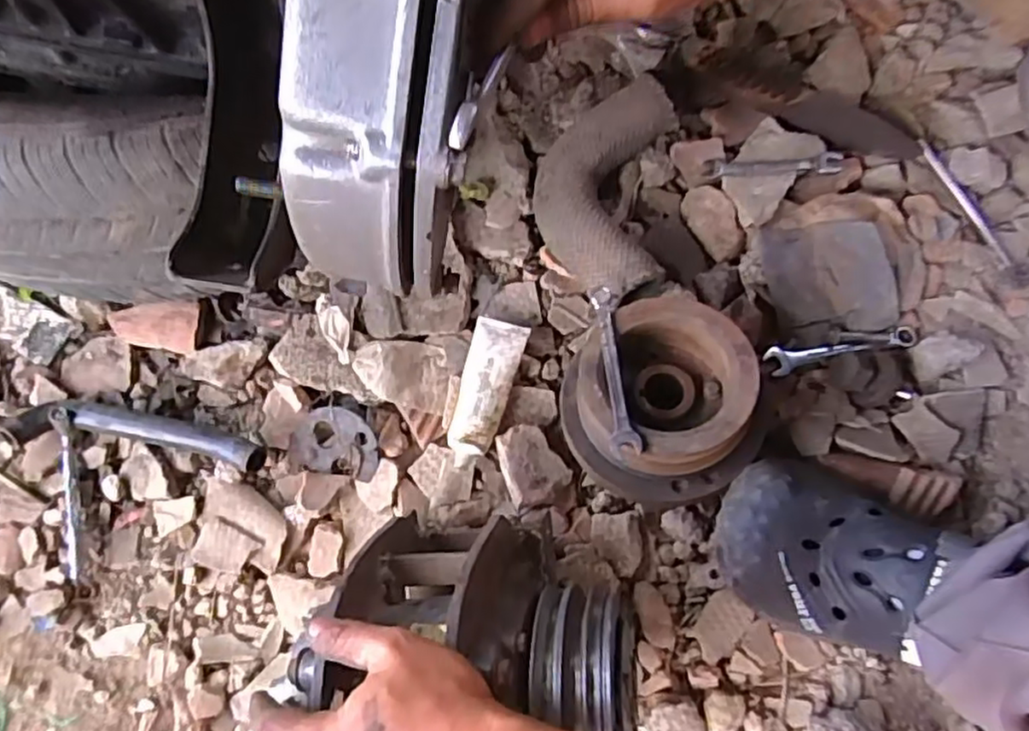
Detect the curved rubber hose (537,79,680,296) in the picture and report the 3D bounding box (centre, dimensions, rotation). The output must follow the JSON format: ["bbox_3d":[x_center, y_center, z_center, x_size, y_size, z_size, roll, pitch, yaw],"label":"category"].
[{"bbox_3d":[0.076,-0.150,0.590,0.112,0.066,0.206,8,73,6],"label":"curved rubber hose"}]

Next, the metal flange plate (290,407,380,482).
[{"bbox_3d":[-0.149,0.063,0.561,0.074,0.007,0.056,8,95,5],"label":"metal flange plate"}]

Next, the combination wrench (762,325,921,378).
[{"bbox_3d":[0.286,-0.017,0.585,0.145,0.009,0.024,-12,79,-11],"label":"combination wrench"}]

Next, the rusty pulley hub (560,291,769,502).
[{"bbox_3d":[0.111,0.029,0.519,0.141,0.087,0.139,-1,73,3],"label":"rusty pulley hub"}]

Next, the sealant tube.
[{"bbox_3d":[-0.024,0.021,0.564,0.042,0.023,0.126,14,73,5],"label":"sealant tube"}]

